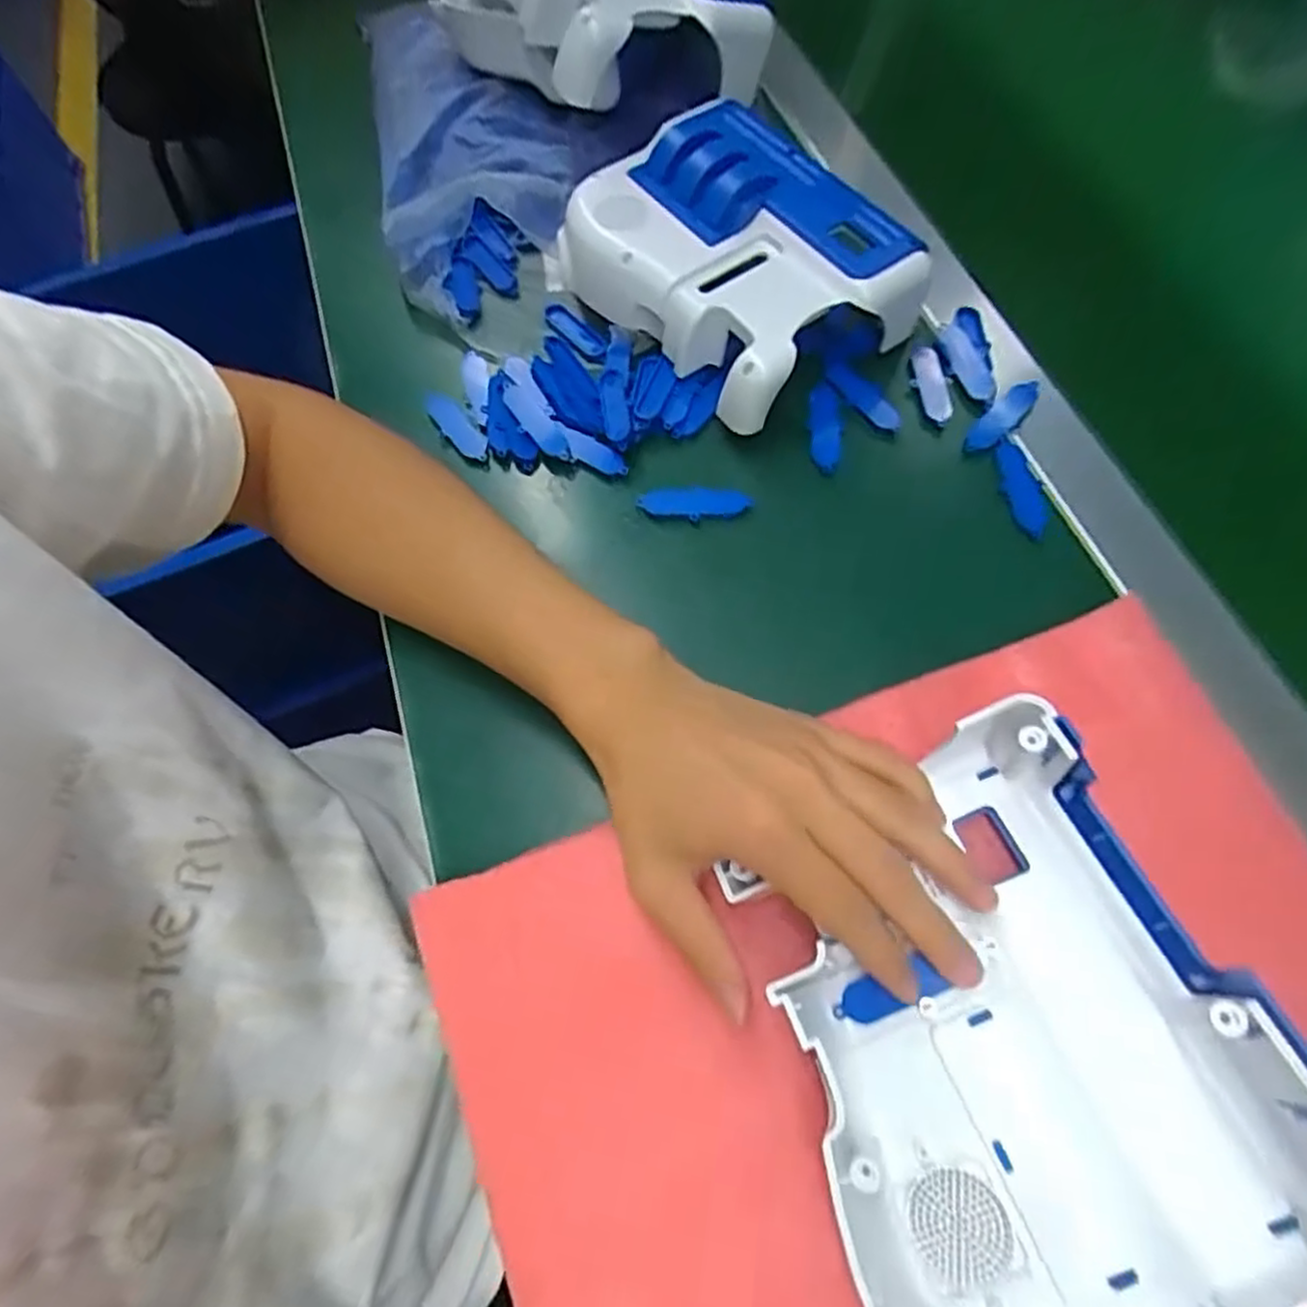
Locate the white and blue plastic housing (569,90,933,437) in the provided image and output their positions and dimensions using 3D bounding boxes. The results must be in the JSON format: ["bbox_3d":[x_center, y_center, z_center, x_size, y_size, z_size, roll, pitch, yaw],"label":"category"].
[{"bbox_3d":[0.042,-0.220,0.388,0.130,0.060,0.181,-38,70,-14],"label":"white and blue plastic housing"}]

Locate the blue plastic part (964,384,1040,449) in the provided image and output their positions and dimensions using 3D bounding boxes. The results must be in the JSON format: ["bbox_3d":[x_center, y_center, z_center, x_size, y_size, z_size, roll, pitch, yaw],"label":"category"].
[{"bbox_3d":[0.184,-0.124,0.375,0.047,0.012,0.016,-40,70,-15],"label":"blue plastic part"}]

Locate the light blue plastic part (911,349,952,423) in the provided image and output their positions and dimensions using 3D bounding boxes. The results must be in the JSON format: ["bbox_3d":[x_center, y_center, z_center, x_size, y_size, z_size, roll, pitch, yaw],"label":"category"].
[{"bbox_3d":[0.151,-0.147,0.390,0.015,0.006,0.047,-5,66,0],"label":"light blue plastic part"}]

